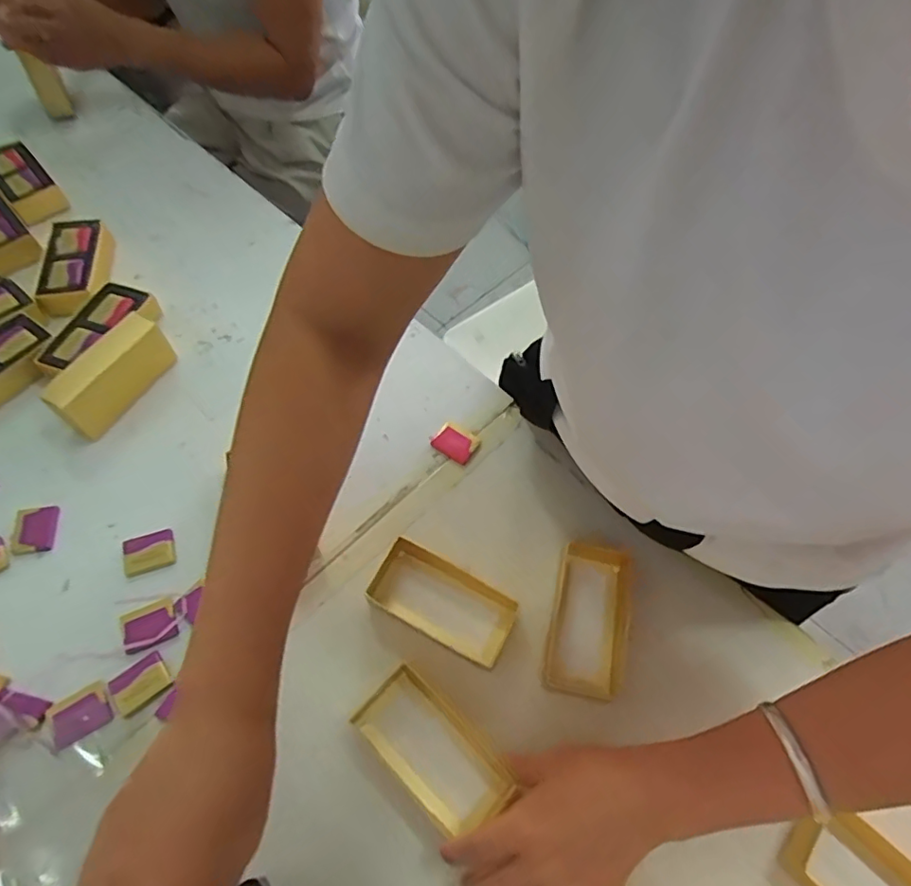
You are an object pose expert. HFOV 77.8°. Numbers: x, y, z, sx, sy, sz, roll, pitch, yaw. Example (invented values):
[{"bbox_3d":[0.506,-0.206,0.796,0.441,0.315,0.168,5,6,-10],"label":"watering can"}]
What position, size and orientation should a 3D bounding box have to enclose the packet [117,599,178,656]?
[{"bbox_3d":[-0.244,0.146,0.450,0.040,0.006,0.031,-21,63,-15],"label":"packet"}]

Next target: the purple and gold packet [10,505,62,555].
[{"bbox_3d":[-0.366,0.075,0.490,0.037,0.005,0.040,-3,60,-5],"label":"purple and gold packet"}]

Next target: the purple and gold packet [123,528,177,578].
[{"bbox_3d":[-0.261,0.093,0.480,0.042,0.007,0.035,-18,63,-14],"label":"purple and gold packet"}]

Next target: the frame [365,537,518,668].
[{"bbox_3d":[-0.011,0.127,0.459,0.117,0.028,0.057,26,62,11],"label":"frame"}]

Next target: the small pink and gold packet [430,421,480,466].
[{"bbox_3d":[0.000,-0.001,0.544,0.040,0.009,0.034,31,63,13],"label":"small pink and gold packet"}]

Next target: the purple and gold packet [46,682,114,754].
[{"bbox_3d":[-0.279,0.200,0.416,0.041,0.008,0.033,-28,65,-18],"label":"purple and gold packet"}]

